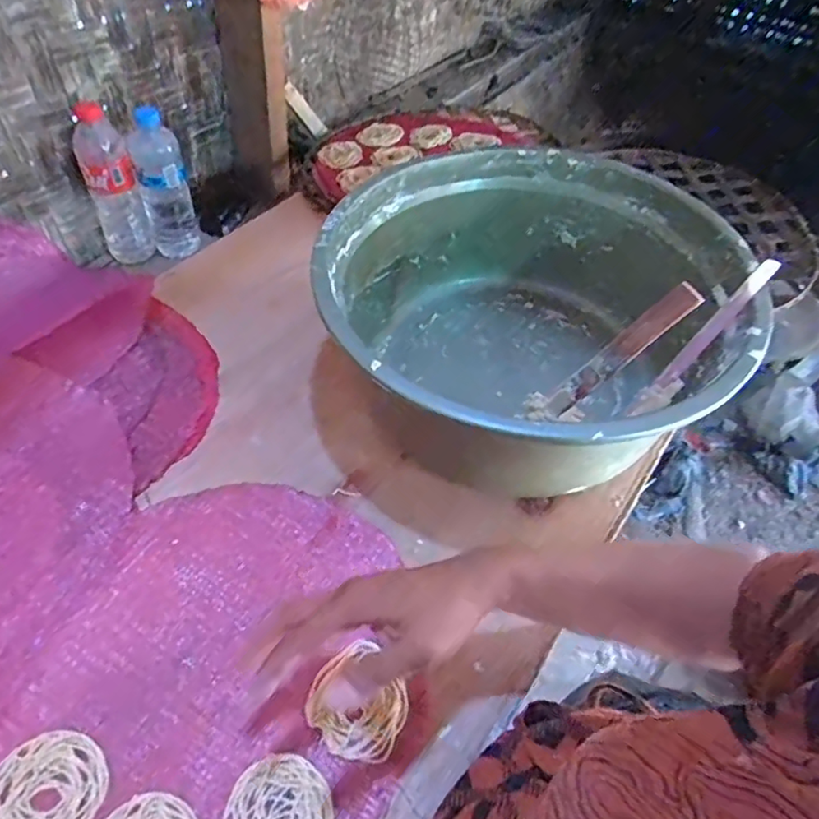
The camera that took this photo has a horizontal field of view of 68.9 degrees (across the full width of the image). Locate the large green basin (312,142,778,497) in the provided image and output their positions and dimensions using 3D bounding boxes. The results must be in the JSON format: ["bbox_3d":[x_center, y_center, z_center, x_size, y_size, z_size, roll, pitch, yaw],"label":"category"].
[{"bbox_3d":[0.111,-0.100,0.622,0.394,0.214,0.381,2,50,-2],"label":"large green basin"}]

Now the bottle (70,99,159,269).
[{"bbox_3d":[-0.424,-0.315,0.858,0.064,0.212,0.065,-34,60,-28],"label":"bottle"}]

